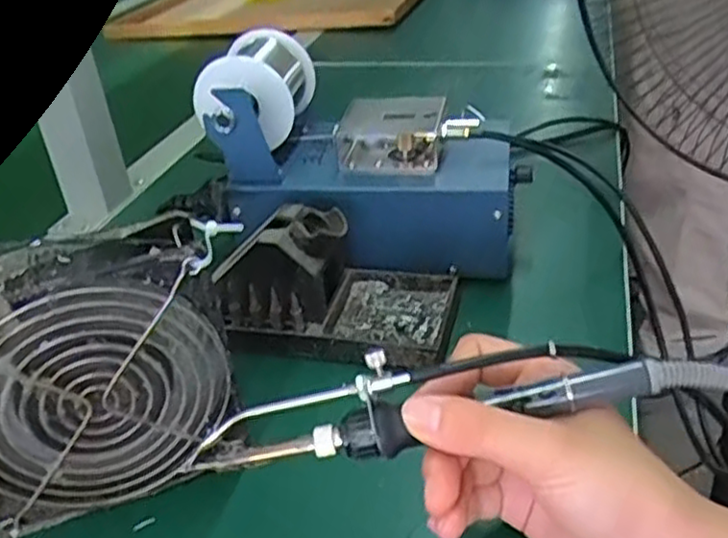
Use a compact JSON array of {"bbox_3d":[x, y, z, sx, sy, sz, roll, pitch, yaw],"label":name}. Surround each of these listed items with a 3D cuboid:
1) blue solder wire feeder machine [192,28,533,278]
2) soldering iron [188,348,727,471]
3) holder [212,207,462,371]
[{"bbox_3d":[0.003,-0.075,0.491,0.204,0.125,0.119,5,34,18],"label":"blue solder wire feeder machine"},{"bbox_3d":[0.032,0.048,0.282,0.207,0.033,0.021,-10,31,7],"label":"soldering iron"},{"bbox_3d":[-0.015,0.003,0.433,0.128,0.067,0.083,1,33,11],"label":"holder"}]

